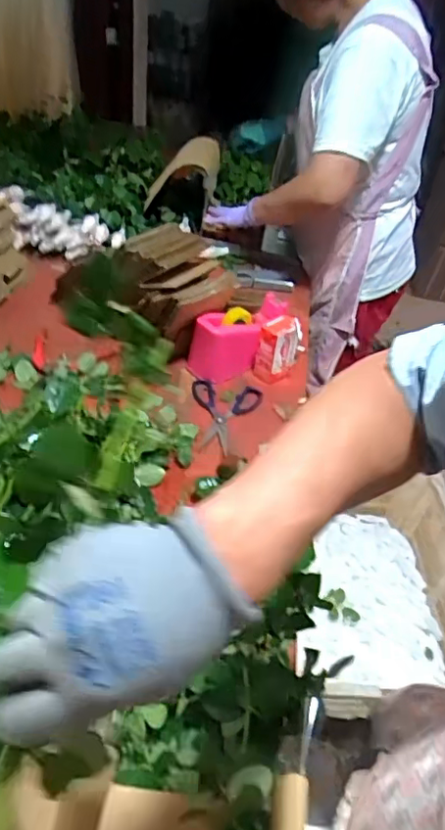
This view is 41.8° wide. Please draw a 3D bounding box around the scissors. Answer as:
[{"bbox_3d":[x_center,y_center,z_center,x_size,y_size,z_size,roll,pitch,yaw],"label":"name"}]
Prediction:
[{"bbox_3d":[-0.002,0.000,0.969,0.118,0.016,0.178,11,41,3],"label":"scissors"}]

